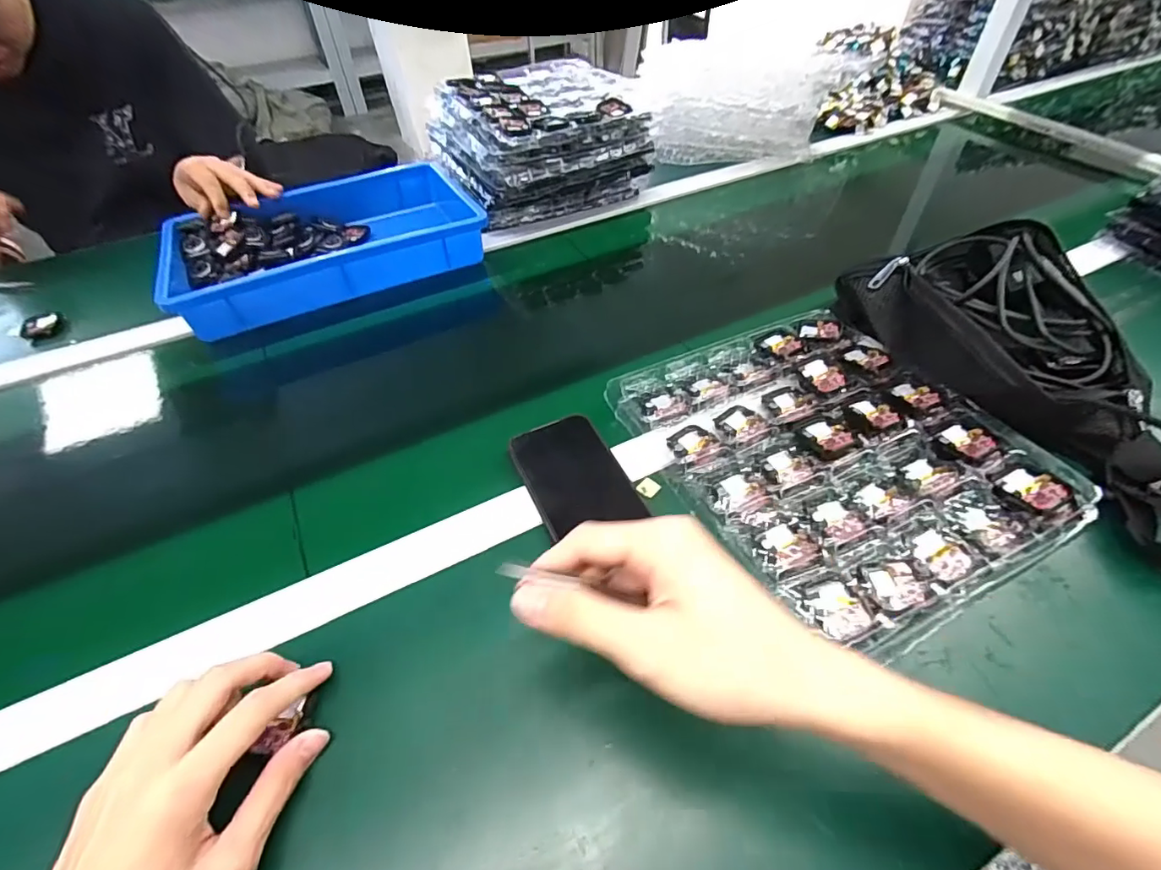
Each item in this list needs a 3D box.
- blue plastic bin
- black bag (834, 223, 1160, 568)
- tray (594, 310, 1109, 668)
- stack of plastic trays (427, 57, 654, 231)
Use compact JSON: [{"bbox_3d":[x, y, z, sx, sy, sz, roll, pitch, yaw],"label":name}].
[{"bbox_3d":[-0.326,-0.253,0.690,0.369,0.073,0.246,-21,50,-16],"label":"blue plastic bin"},{"bbox_3d":[0.394,-0.064,0.430,0.115,0.096,0.366,-17,49,-12],"label":"black bag"},{"bbox_3d":[0.203,0.008,0.439,0.254,0.030,0.289,-21,50,-16],"label":"tray"},{"bbox_3d":[-0.058,-0.460,0.805,0.302,0.129,0.266,-27,52,-20],"label":"stack of plastic trays"}]

